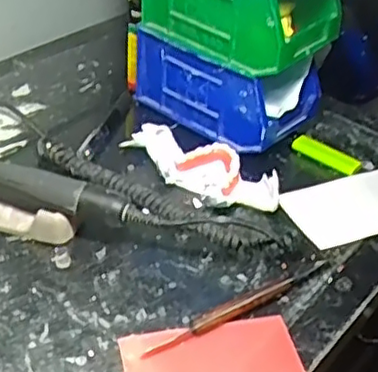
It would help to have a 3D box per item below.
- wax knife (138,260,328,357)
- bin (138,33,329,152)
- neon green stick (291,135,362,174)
[{"bbox_3d":[0.040,0.086,0.491,0.166,0.012,0.012,-20,45,-30],"label":"wax knife"},{"bbox_3d":[0.037,-0.105,0.690,0.173,0.081,0.094,30,43,27],"label":"bin"},{"bbox_3d":[0.136,-0.032,0.663,0.018,0.018,0.072,-28,49,-36],"label":"neon green stick"}]

